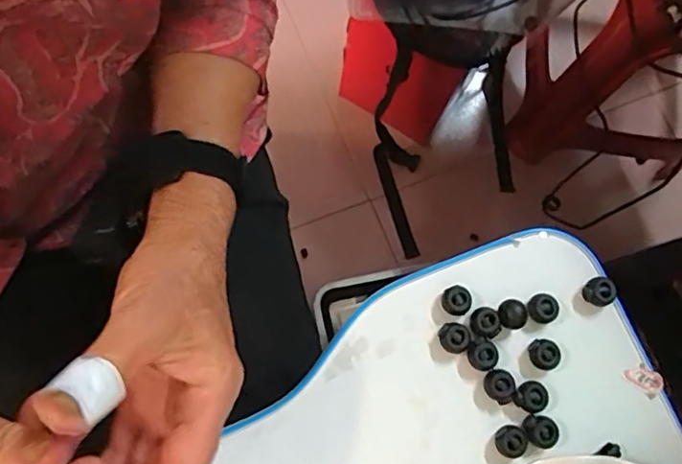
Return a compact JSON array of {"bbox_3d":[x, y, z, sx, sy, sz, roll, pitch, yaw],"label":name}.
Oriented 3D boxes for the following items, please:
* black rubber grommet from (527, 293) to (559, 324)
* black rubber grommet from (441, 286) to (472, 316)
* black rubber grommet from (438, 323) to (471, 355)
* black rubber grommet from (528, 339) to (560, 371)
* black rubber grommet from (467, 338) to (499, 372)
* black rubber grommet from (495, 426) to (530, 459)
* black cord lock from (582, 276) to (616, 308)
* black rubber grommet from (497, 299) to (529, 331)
[{"bbox_3d":[0.122,0.047,0.352,0.017,0.011,0.018,1,77,-3],"label":"black rubber grommet"},{"bbox_3d":[0.070,0.042,0.349,0.017,0.009,0.017,1,77,-3],"label":"black rubber grommet"},{"bbox_3d":[0.068,0.064,0.344,0.018,0.012,0.018,-4,77,-4],"label":"black rubber grommet"},{"bbox_3d":[0.121,0.073,0.344,0.014,0.014,0.018,-7,77,-5],"label":"black rubber grommet"},{"bbox_3d":[0.084,0.074,0.344,0.017,0.011,0.018,-29,80,-9],"label":"black rubber grommet"},{"bbox_3d":[0.098,0.121,0.333,0.019,0.008,0.017,-5,77,-4],"label":"black rubber grommet"},{"bbox_3d":[0.158,0.037,0.354,0.015,0.013,0.017,-41,82,-11],"label":"black cord lock"},{"bbox_3d":[0.102,0.050,0.348,0.017,0.018,0.017,-23,79,-8],"label":"black rubber grommet"}]

